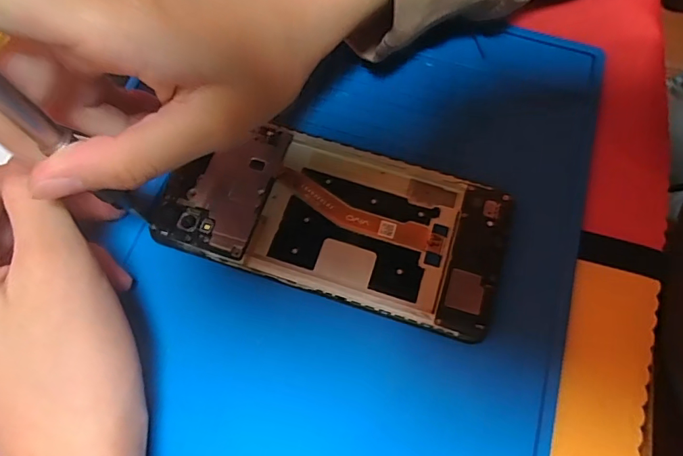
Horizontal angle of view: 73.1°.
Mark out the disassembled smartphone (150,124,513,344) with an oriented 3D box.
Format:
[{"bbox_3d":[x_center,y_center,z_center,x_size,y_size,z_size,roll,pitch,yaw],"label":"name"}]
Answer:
[{"bbox_3d":[-0.003,-0.004,0.204,0.147,0.006,0.072,13,68,4],"label":"disassembled smartphone"}]

